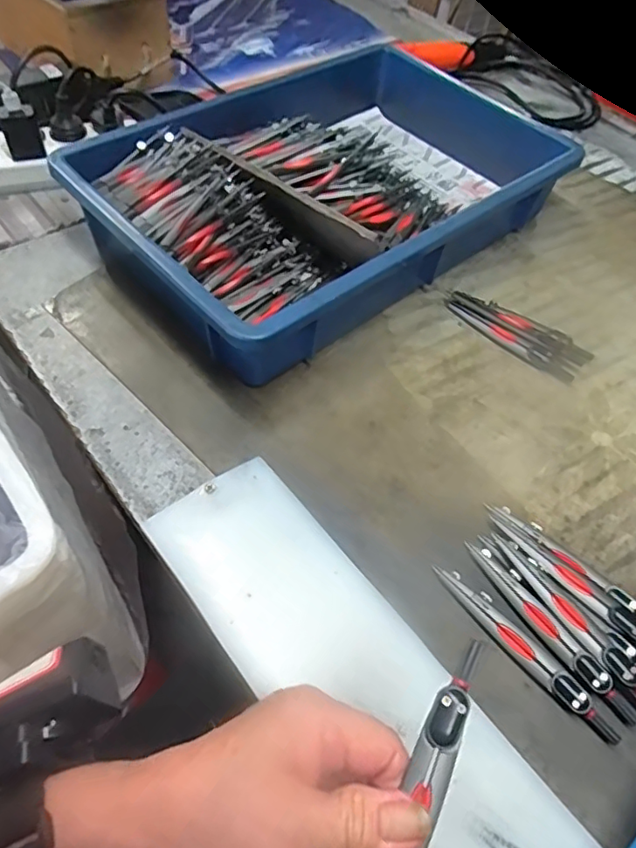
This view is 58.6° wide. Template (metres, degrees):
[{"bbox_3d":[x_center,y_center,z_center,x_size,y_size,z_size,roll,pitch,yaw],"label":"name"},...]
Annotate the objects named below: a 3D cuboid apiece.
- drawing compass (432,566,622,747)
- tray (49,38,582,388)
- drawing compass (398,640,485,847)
[{"bbox_3d":[0.122,0.134,0.339,0.016,0.008,0.129,-34,63,-25],"label":"drawing compass"},{"bbox_3d":[0.014,-0.226,0.554,0.424,0.087,0.281,-34,62,-26],"label":"tray"},{"bbox_3d":[0.037,0.145,0.212,0.017,0.007,0.129,25,68,14],"label":"drawing compass"}]

